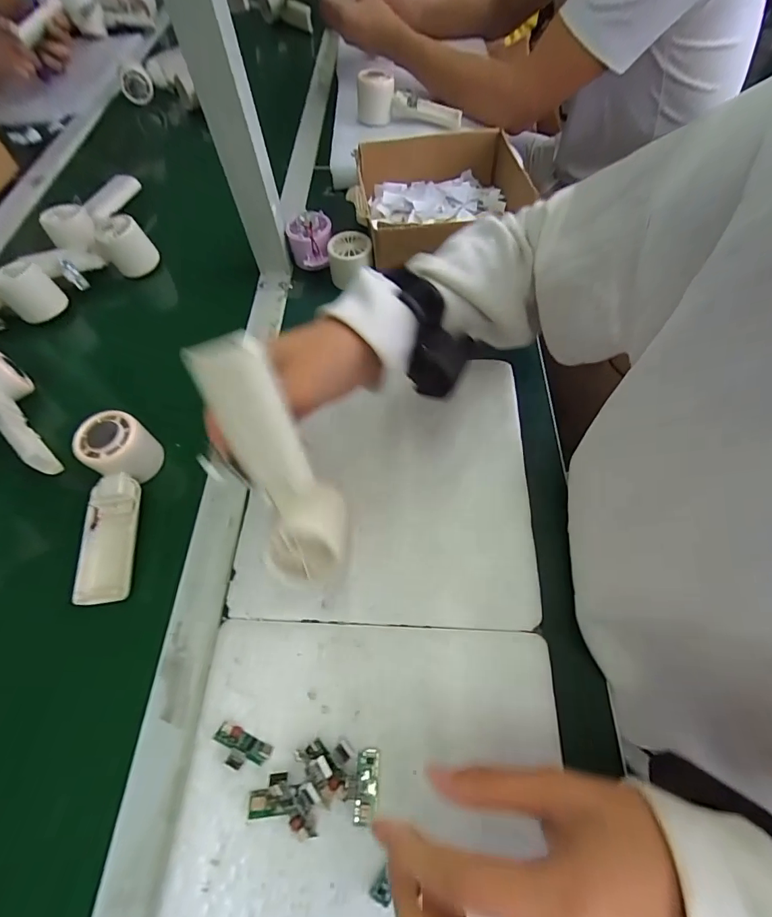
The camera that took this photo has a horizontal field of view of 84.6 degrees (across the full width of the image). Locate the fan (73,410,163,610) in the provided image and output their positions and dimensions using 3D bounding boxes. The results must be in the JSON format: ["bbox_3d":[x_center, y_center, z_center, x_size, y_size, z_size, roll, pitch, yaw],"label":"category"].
[{"bbox_3d":[-0.247,0.040,0.375,0.050,0.050,0.160,-5,60,0],"label":"fan"}]

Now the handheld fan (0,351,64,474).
[{"bbox_3d":[-0.385,-0.040,0.436,0.055,0.057,0.149,-37,80,-16],"label":"handheld fan"}]

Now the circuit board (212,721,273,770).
[{"bbox_3d":[-0.099,0.195,0.284,0.040,0.004,0.021,24,41,11],"label":"circuit board"}]

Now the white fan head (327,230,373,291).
[{"bbox_3d":[-0.042,-0.242,0.519,0.055,0.042,0.057,-13,61,-3],"label":"white fan head"}]

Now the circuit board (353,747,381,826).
[{"bbox_3d":[-0.012,0.211,0.274,0.014,0.008,0.039,2,60,4],"label":"circuit board"}]

